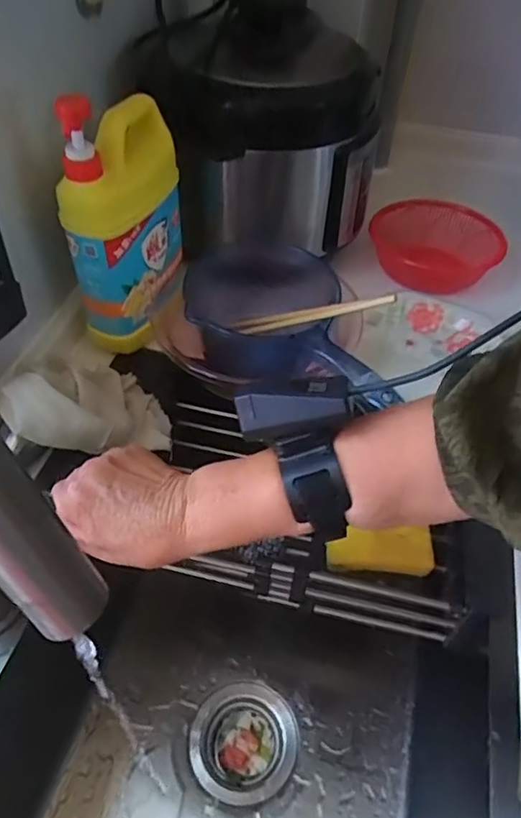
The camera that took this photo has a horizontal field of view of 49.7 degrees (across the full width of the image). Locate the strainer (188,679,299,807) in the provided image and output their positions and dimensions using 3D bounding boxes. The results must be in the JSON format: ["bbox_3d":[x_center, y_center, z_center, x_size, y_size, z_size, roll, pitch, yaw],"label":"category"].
[{"bbox_3d":[-0.017,0.340,0.575,0.103,0.031,0.106,2,48,-2],"label":"strainer"}]

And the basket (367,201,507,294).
[{"bbox_3d":[0.230,-0.214,0.753,0.160,0.068,0.123,10,48,5],"label":"basket"}]

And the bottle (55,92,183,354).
[{"bbox_3d":[-0.135,-0.194,0.578,0.070,0.245,0.132,13,49,9],"label":"bottle"}]

